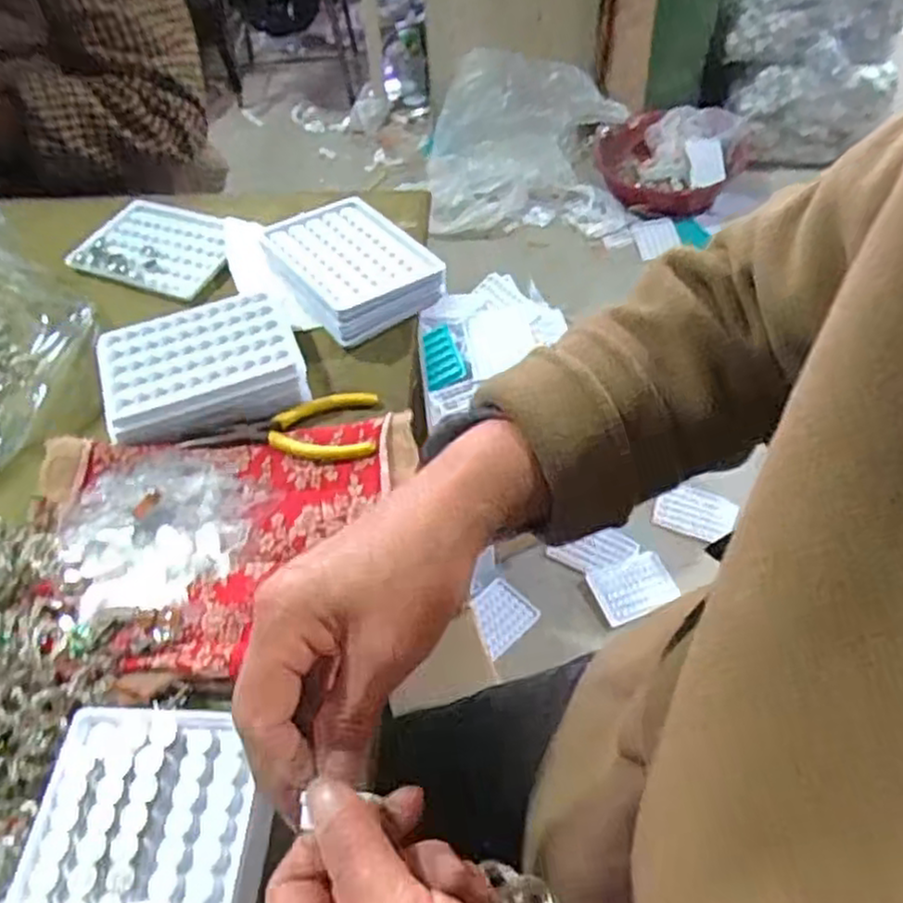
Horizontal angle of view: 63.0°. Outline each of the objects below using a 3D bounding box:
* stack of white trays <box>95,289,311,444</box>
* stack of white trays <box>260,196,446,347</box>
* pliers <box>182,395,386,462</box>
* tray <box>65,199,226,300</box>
[{"bbox_3d":[-0.170,-0.061,0.500,0.126,0.025,0.094,-19,53,-12],"label":"stack of white trays"},{"bbox_3d":[-0.079,-0.145,0.565,0.102,0.030,0.127,-32,56,-21],"label":"stack of white trays"},{"bbox_3d":[-0.109,-0.017,0.481,0.119,0.018,0.062,-2,51,1],"label":"pliers"},{"bbox_3d":[-0.246,-0.172,0.616,0.128,0.011,0.089,19,55,17],"label":"tray"}]

